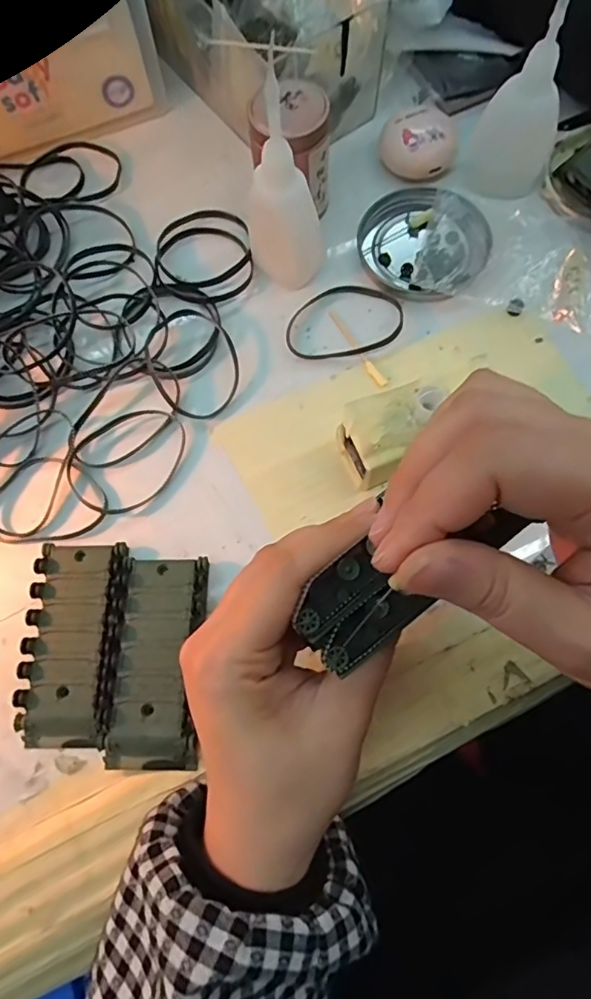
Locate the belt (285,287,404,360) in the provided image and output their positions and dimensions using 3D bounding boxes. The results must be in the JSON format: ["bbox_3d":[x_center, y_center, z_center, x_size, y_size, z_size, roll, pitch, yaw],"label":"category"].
[{"bbox_3d":[0.029,-0.108,0.323,0.070,0.006,0.049,-4,74,1],"label":"belt"}]

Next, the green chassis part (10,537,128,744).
[{"bbox_3d":[-0.109,0.070,0.267,0.046,0.019,0.096,0,74,2],"label":"green chassis part"}]

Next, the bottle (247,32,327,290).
[{"bbox_3d":[-0.006,-0.160,0.287,0.031,0.107,0.037,-32,75,-7],"label":"bottle"}]

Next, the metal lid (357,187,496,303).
[{"bbox_3d":[0.078,-0.158,0.335,0.078,0.011,0.076,-1,74,2],"label":"metal lid"}]

